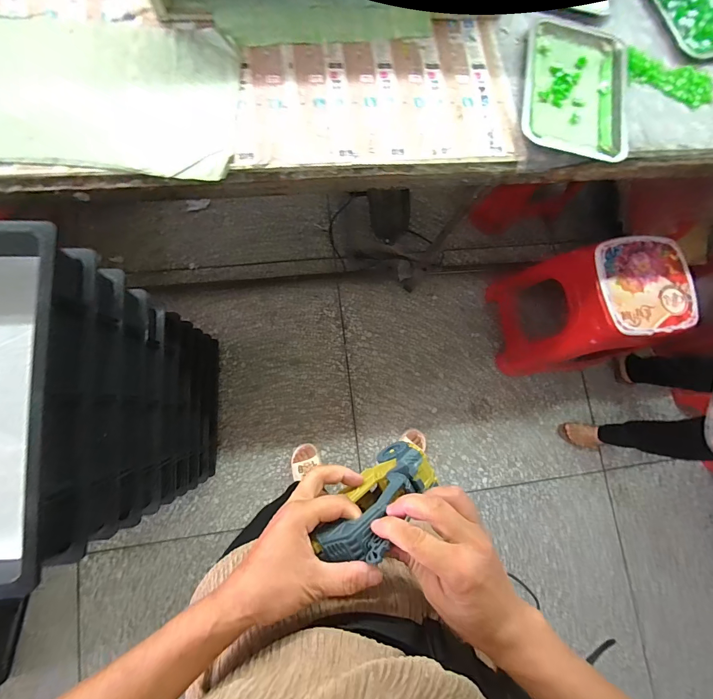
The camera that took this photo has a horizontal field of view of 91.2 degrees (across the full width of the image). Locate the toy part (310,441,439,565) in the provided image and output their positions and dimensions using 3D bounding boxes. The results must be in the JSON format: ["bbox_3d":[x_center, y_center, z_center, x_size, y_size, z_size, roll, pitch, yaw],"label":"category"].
[{"bbox_3d":[0.026,0.148,0.344,0.055,0.063,0.146,50,42,3],"label":"toy part"}]

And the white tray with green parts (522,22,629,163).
[{"bbox_3d":[0.419,-0.496,0.663,0.199,0.023,0.277,9,82,-3],"label":"white tray with green parts"}]

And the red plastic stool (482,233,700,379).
[{"bbox_3d":[0.704,-0.123,1.132,0.303,0.508,0.347,-6,81,-8],"label":"red plastic stool"}]

